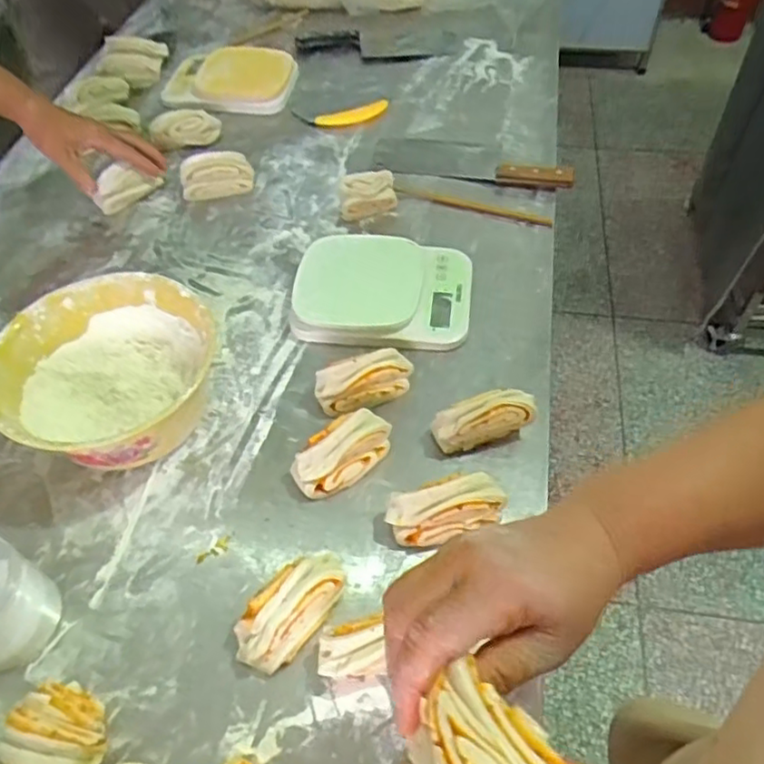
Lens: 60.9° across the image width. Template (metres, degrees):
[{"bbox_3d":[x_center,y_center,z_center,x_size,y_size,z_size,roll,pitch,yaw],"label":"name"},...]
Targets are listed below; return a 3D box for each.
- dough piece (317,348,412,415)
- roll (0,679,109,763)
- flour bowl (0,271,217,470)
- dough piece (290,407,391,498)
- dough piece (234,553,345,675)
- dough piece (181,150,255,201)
[{"bbox_3d":[-0.017,0.001,0.650,0.096,0.053,0.034,-18,54,-12],"label":"dough piece"},{"bbox_3d":[-0.229,0.252,0.464,0.064,0.058,0.058,20,56,16],"label":"roll"},{"bbox_3d":[-0.257,0.002,0.631,0.193,0.096,0.188,-1,53,1],"label":"flour bowl"},{"bbox_3d":[-0.036,0.067,0.603,0.097,0.047,0.046,-33,59,-21],"label":"dough piece"},{"bbox_3d":[-0.072,0.182,0.520,0.049,0.044,0.099,31,60,23],"label":"dough piece"},{"bbox_3d":[-0.222,-0.278,0.875,0.097,0.051,0.044,-19,55,-12],"label":"dough piece"}]

